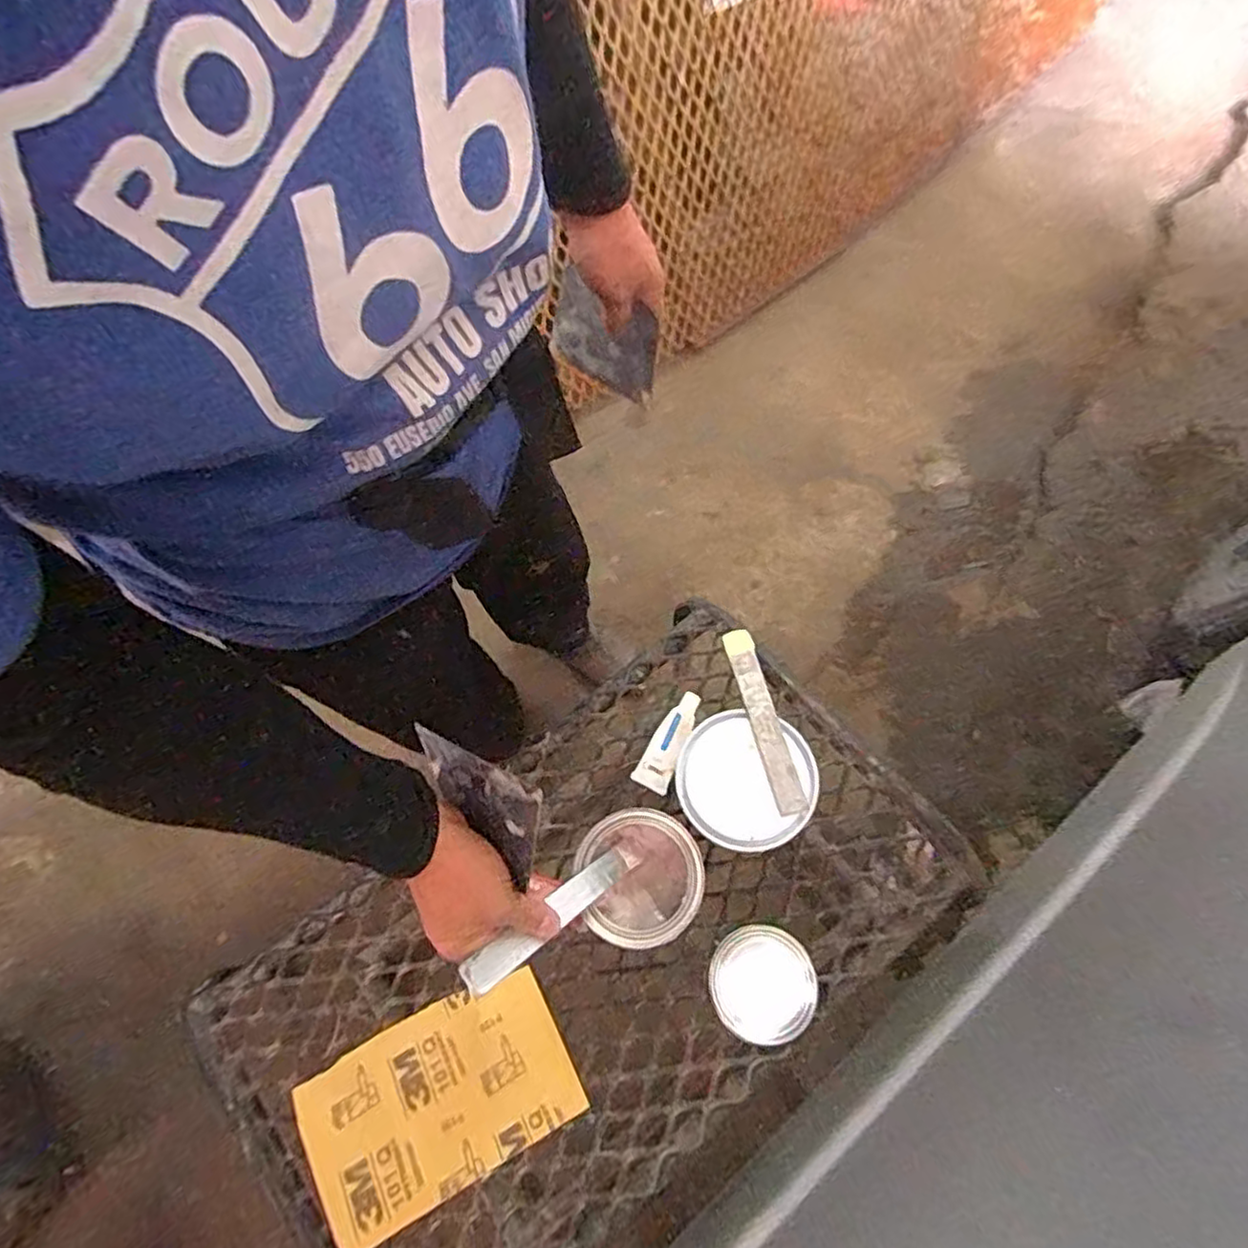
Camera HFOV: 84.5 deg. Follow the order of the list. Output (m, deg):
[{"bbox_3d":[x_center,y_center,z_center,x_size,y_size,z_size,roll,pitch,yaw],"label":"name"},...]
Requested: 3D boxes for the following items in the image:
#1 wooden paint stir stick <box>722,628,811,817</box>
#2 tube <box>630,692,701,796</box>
[{"bbox_3d":[0.127,0.086,0.633,0.027,0.005,0.176,-16,66,4],"label":"wooden paint stir stick"},{"bbox_3d":[0.047,0.120,0.704,0.035,0.016,0.105,28,85,8],"label":"tube"}]

